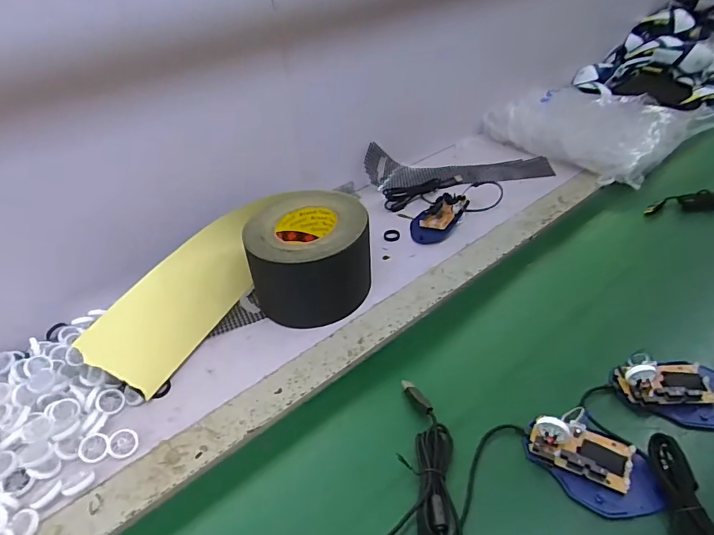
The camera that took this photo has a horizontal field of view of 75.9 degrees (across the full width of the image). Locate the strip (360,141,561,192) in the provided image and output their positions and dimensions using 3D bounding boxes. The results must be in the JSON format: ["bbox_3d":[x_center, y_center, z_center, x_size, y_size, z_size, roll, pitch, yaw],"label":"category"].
[{"bbox_3d":[0.182,-0.183,0.794,0.330,0.069,0.090,-6,38,1],"label":"strip"}]

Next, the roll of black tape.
[{"bbox_3d":[-0.145,0.017,0.556,0.327,0.103,0.149,-22,40,-20],"label":"roll of black tape"}]

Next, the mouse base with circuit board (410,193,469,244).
[{"bbox_3d":[0.122,-0.079,0.696,0.098,0.035,0.061,-32,45,-29],"label":"mouse base with circuit board"}]

